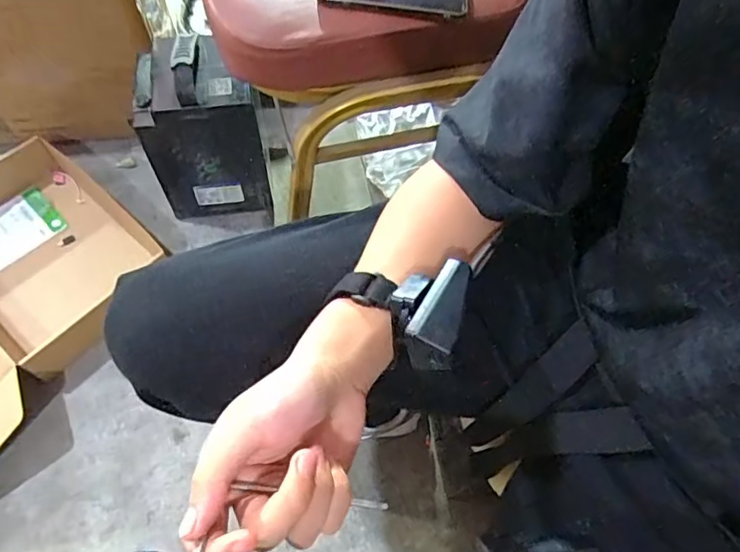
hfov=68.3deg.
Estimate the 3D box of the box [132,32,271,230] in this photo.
[{"bbox_3d":[-0.284,-0.258,0.928,0.178,0.307,0.166,-11,64,-9],"label":"box"}]

